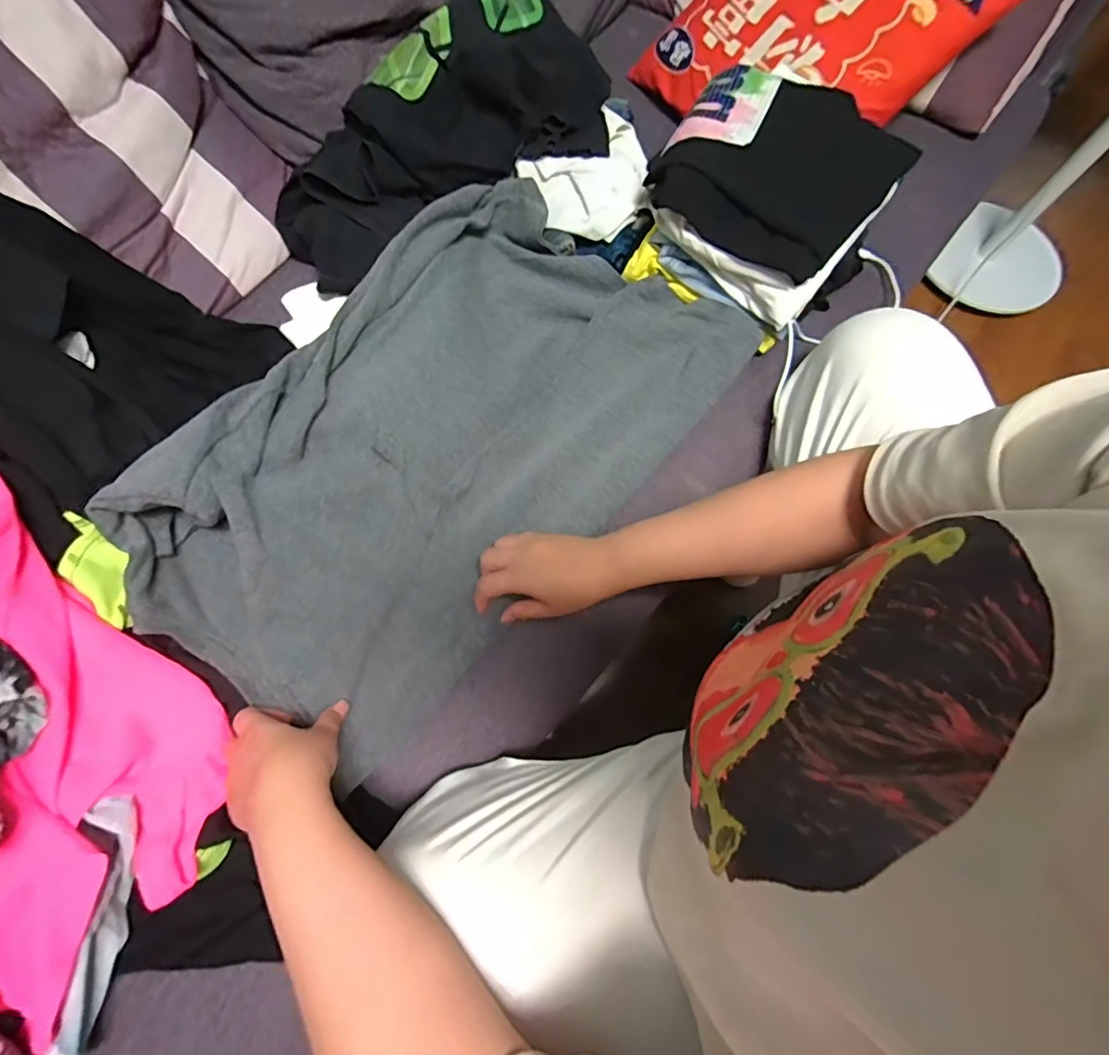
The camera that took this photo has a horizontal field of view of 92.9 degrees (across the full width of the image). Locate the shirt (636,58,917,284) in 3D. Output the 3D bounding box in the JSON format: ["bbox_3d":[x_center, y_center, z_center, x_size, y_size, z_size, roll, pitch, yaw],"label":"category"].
[{"bbox_3d":[0.255,-0.427,0.617,0.249,0.048,0.254,39,73,11],"label":"shirt"}]

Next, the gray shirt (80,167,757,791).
[{"bbox_3d":[-0.112,-0.114,0.570,0.392,0.132,0.647,38,73,10],"label":"gray shirt"}]

